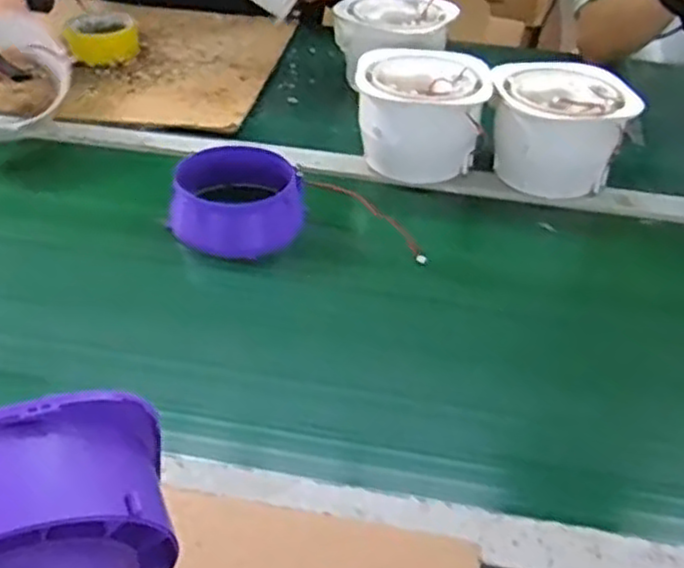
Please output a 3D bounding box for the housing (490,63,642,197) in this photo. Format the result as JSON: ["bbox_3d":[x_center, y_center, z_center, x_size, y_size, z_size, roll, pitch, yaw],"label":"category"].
[{"bbox_3d":[0.229,-0.159,0.807,0.131,0.118,0.131,2,39,-2],"label":"housing"}]

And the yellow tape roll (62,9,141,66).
[{"bbox_3d":[-0.326,-0.340,1.026,0.093,0.037,0.110,0,39,-4],"label":"yellow tape roll"}]

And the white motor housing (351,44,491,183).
[{"bbox_3d":[0.084,-0.184,0.802,0.130,0.109,0.130,0,39,-4],"label":"white motor housing"}]

